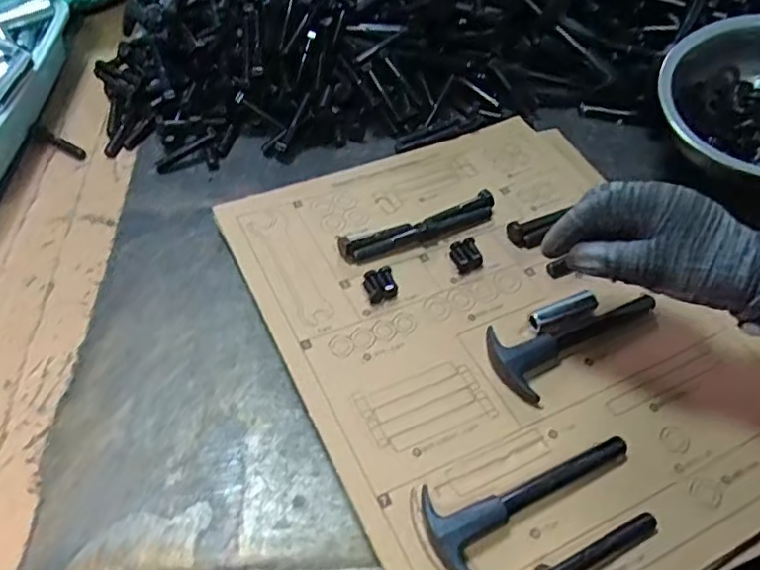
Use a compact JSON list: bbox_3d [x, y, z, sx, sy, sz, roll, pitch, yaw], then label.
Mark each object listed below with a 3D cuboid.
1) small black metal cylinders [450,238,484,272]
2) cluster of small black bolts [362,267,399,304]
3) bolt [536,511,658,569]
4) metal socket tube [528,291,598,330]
[{"bbox_3d":[0.065,-0.022,0.462,0.022,0.008,0.026,-18,54,-14],"label":"small black metal cylinders"},{"bbox_3d":[0.000,-0.001,0.440,0.024,0.010,0.027,-19,54,-15],"label":"cluster of small black bolts"},{"bbox_3d":[0.117,0.142,0.326,0.077,0.020,0.017,-22,55,-17],"label":"bolt"},{"bbox_3d":[0.127,0.018,0.428,0.053,0.013,0.014,-20,55,-16],"label":"metal socket tube"}]

